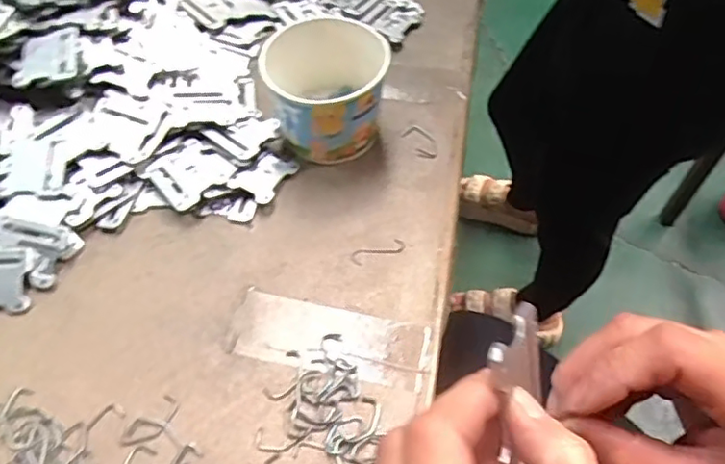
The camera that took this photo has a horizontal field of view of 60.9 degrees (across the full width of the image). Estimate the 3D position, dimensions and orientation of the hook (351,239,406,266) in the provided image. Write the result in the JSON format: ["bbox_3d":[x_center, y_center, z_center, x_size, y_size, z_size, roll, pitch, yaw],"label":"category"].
[{"bbox_3d":[0.011,0.013,0.436,0.040,0.004,0.011,-17,58,-11],"label":"hook"}]

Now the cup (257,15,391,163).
[{"bbox_3d":[-0.028,-0.104,0.473,0.084,0.074,0.077,0,56,0],"label":"cup"}]

